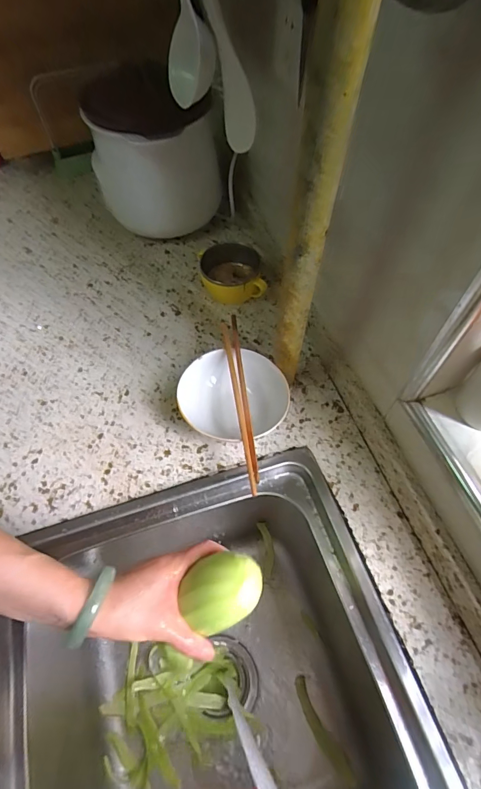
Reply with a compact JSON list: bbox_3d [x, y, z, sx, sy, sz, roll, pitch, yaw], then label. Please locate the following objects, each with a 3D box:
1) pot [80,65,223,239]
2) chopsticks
[{"bbox_3d":[-0.140,-0.381,0.662,0.169,0.214,0.150,33,65,19],"label":"pot"},{"bbox_3d":[-0.001,0.001,0.482,0.020,0.013,0.238,-7,59,-3],"label":"chopsticks"}]

